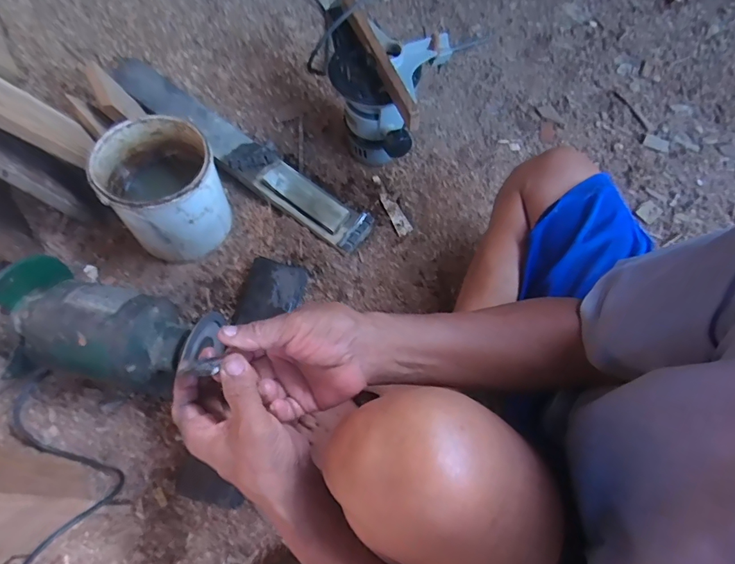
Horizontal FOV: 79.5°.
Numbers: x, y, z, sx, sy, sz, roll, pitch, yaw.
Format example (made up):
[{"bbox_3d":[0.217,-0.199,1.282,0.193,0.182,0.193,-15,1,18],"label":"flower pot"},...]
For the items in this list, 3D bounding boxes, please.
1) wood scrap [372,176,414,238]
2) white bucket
[{"bbox_3d":[0.046,-0.152,0.866,0.029,0.005,0.145,-23,70,-9],"label":"wood scrap"},{"bbox_3d":[-0.338,-0.155,0.760,0.167,0.183,0.184,-28,71,-11],"label":"white bucket"}]

